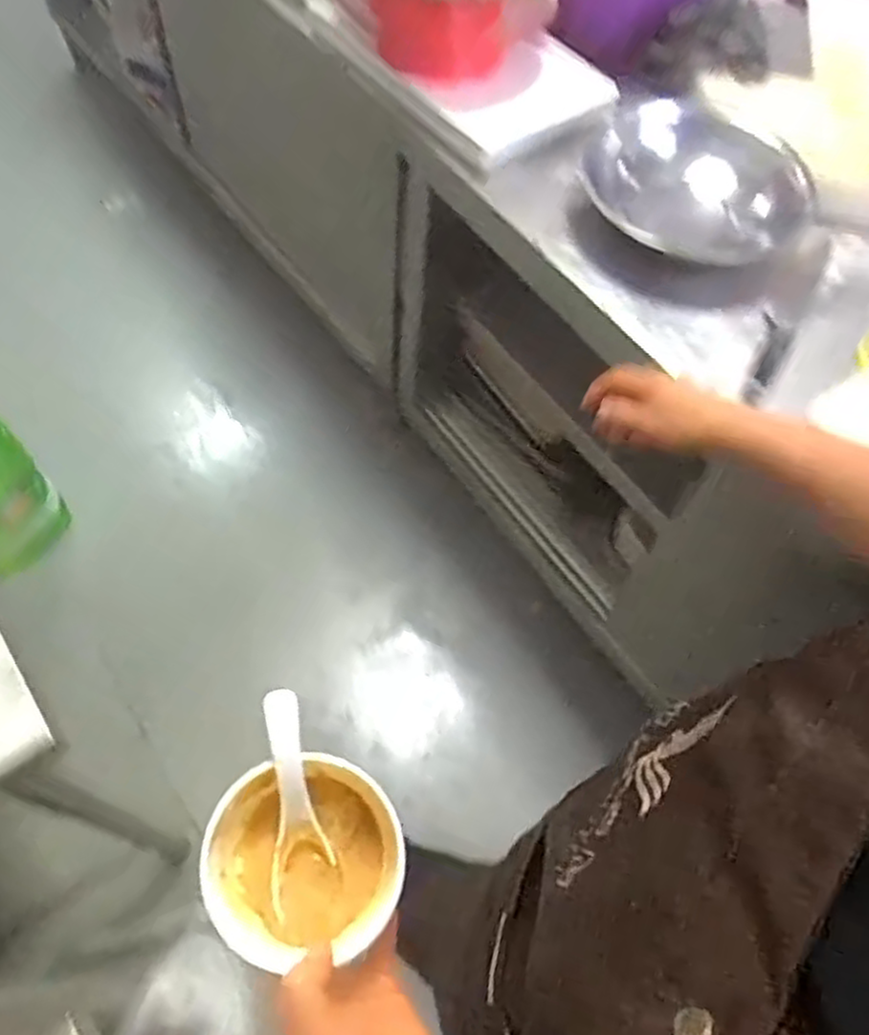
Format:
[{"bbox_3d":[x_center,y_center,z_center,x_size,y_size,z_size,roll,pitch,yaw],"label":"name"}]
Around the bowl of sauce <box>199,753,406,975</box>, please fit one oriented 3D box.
[{"bbox_3d":[-0.075,0.196,0.429,0.111,0.055,0.101,2,60,-3],"label":"bowl of sauce"}]

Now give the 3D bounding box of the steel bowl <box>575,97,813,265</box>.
[{"bbox_3d":[0.327,-0.414,0.939,0.266,0.062,0.287,2,60,-3],"label":"steel bowl"}]

